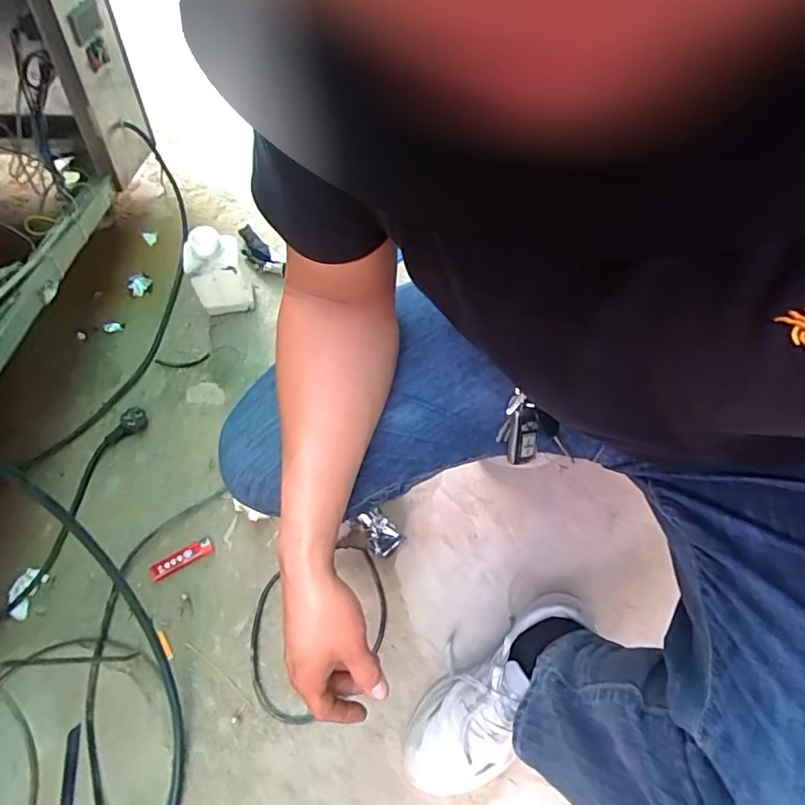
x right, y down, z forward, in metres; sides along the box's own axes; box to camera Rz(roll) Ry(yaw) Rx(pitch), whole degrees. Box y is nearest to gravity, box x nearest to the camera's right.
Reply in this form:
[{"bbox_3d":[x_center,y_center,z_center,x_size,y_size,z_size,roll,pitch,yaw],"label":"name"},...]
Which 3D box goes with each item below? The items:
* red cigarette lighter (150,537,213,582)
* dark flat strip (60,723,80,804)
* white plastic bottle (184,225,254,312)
[{"bbox_3d":[-0.299,0.213,0.724,0.082,0.010,0.020,-30,69,-12],"label":"red cigarette lighter"},{"bbox_3d":[-0.390,0.435,0.626,0.013,0.009,0.097,-6,66,-2],"label":"dark flat strip"},{"bbox_3d":[-0.285,-0.203,0.832,0.075,0.137,0.055,-11,66,-4],"label":"white plastic bottle"}]

